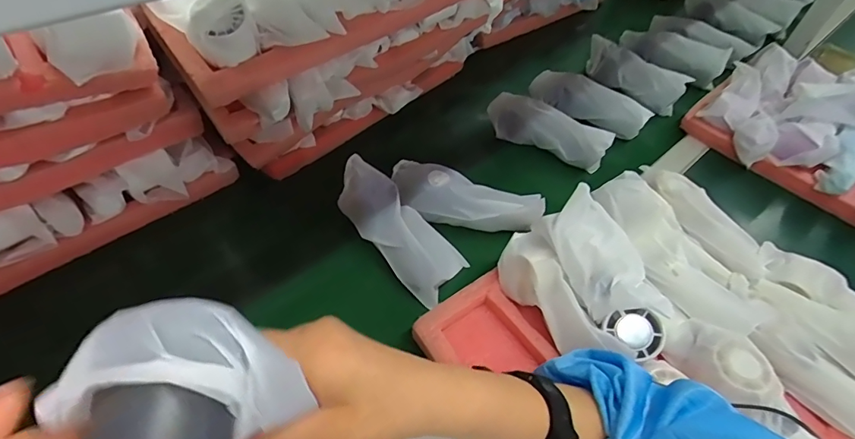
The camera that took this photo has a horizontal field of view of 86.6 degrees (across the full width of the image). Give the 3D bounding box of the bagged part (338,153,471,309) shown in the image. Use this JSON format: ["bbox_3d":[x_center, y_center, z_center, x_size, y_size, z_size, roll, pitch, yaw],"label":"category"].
[{"bbox_3d":[-0.031,0.007,0.546,0.077,0.048,0.187,-32,74,-29],"label":"bagged part"}]

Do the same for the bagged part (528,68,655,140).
[{"bbox_3d":[0.263,-0.192,0.745,0.190,0.066,0.043,25,51,14],"label":"bagged part"}]

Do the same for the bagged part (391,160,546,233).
[{"bbox_3d":[0.050,-0.027,0.578,0.189,0.044,0.063,11,49,3],"label":"bagged part"}]

